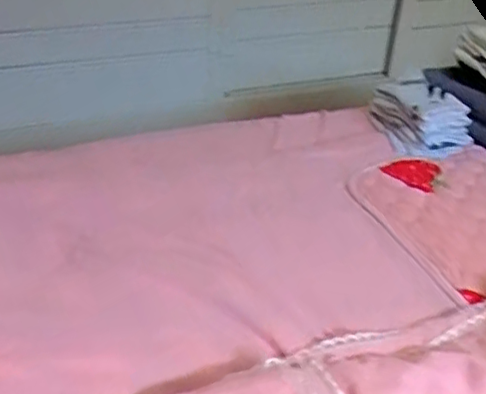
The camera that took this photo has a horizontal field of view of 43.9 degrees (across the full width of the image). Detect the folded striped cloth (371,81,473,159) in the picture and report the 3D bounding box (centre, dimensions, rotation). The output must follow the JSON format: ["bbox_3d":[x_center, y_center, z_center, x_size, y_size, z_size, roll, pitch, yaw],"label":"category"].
[{"bbox_3d":[0.300,-0.137,1.037,0.124,0.075,0.171,-6,35,-13],"label":"folded striped cloth"}]

